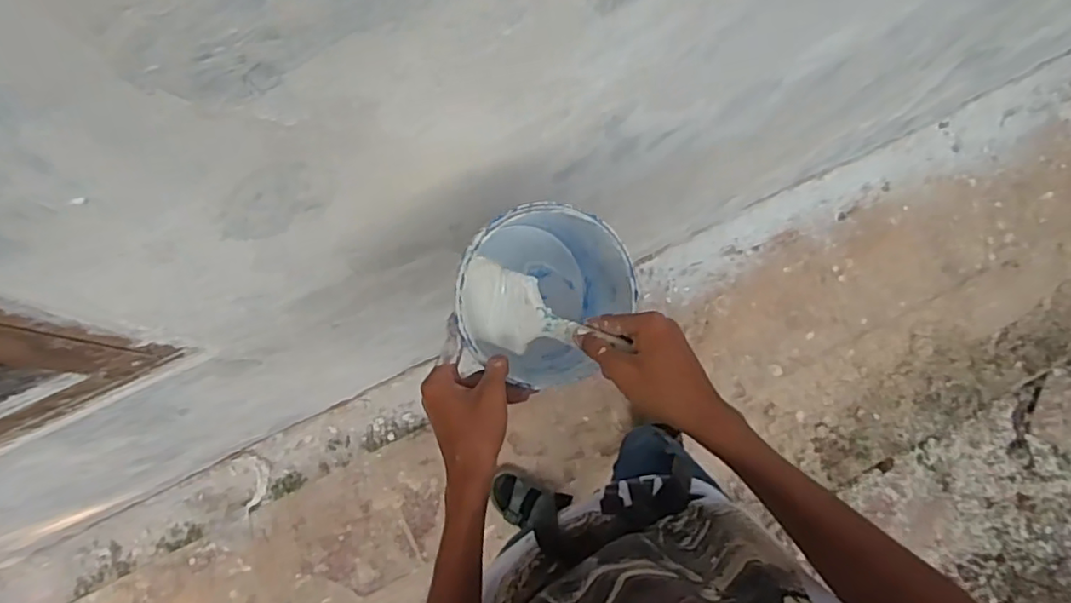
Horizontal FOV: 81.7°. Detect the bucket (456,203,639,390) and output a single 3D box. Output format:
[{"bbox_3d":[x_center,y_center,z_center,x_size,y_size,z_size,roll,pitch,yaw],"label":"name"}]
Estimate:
[{"bbox_3d":[0.005,-0.008,0.649,0.185,0.201,0.165,-22,94,-11],"label":"bucket"}]

